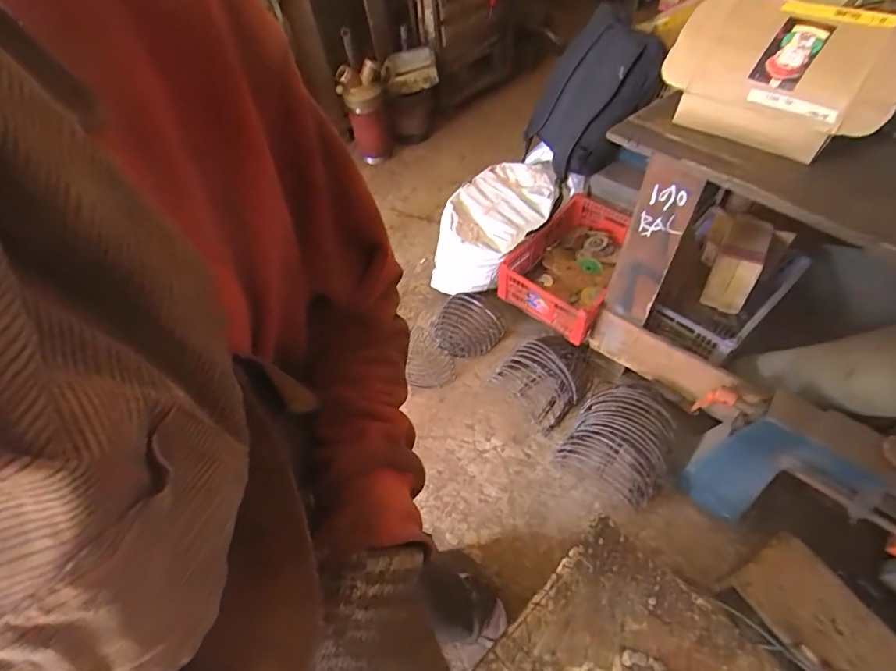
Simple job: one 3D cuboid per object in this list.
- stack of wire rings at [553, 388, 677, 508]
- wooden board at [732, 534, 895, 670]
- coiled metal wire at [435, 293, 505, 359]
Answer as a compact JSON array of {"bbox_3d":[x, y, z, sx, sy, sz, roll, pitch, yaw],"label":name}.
[{"bbox_3d":[0.480,0.291,1.271,0.259,0.226,0.241,30,62,23],"label":"stack of wire rings"},{"bbox_3d":[0.785,0.595,0.957,0.168,0.036,0.296,-45,60,6],"label":"wooden board"},{"bbox_3d":[0.060,-0.027,1.577,0.215,0.065,0.222,-44,81,-9],"label":"coiled metal wire"}]

